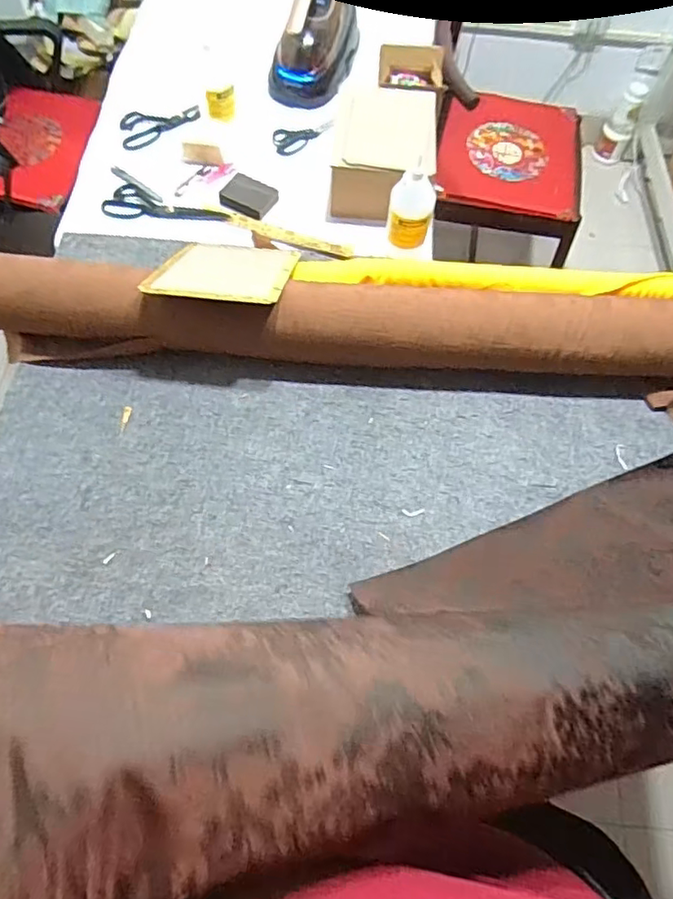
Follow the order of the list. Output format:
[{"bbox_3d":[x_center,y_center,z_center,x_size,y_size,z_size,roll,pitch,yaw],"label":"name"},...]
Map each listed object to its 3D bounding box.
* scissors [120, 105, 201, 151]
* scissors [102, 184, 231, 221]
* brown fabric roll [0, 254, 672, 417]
[{"bbox_3d":[-0.374,-0.686,1.188,0.169,0.017,0.098,-30,70,-14],"label":"scissors"},{"bbox_3d":[-0.328,-0.475,1.114,0.238,0.017,0.080,3,66,0],"label":"scissors"},{"bbox_3d":[0.089,-0.196,0.926,1.427,0.157,0.154,6,66,1],"label":"brown fabric roll"}]

